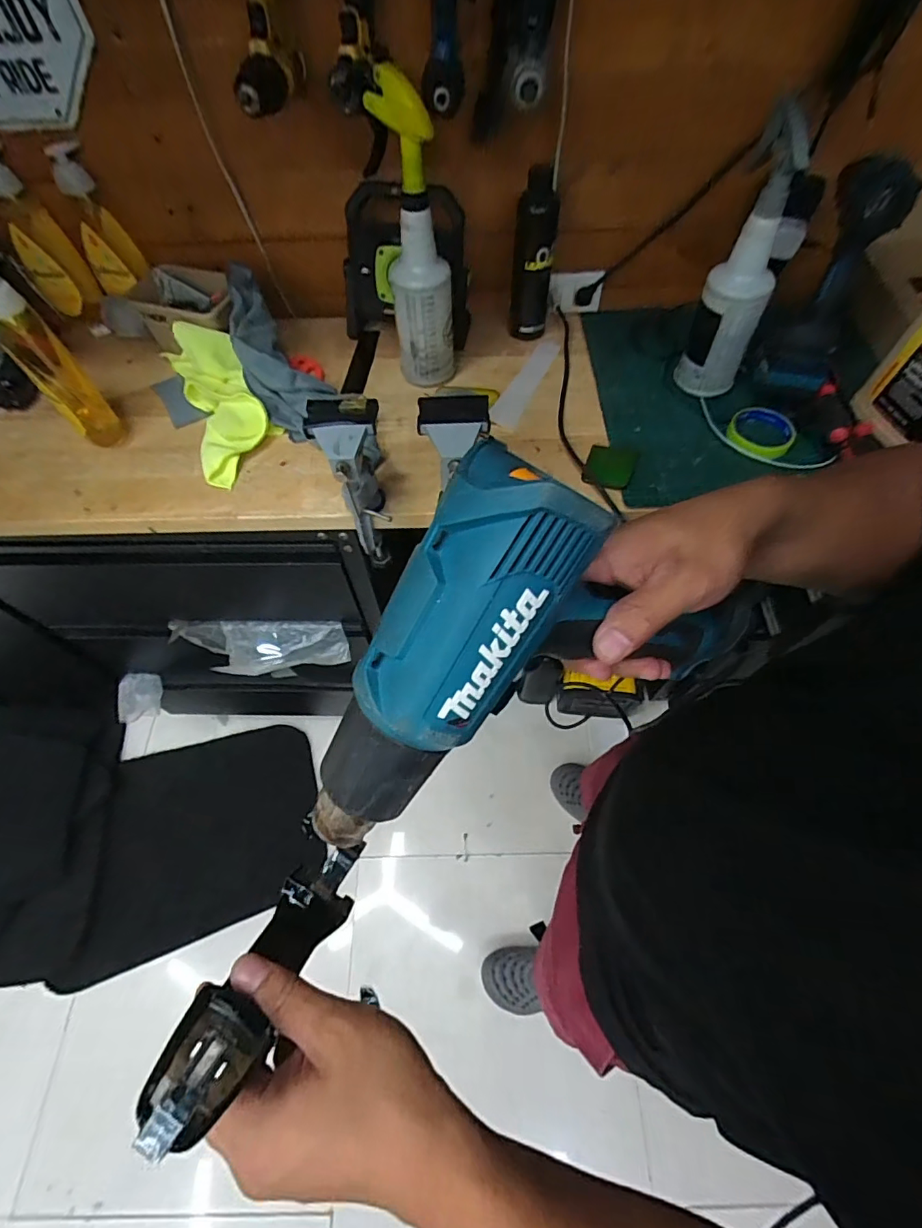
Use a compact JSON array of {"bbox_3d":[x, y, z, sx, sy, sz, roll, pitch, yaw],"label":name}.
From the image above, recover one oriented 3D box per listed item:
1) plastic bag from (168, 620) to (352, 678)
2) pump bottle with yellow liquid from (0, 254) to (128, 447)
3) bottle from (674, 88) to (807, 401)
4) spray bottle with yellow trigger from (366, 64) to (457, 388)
[{"bbox_3d":[-0.378,0.064,0.959,0.324,0.107,0.025,-1,10,3],"label":"plastic bag"},{"bbox_3d":[-0.540,-0.329,0.668,0.055,0.222,0.063,36,68,20],"label":"pump bottle with yellow liquid"},{"bbox_3d":[0.366,-0.455,0.673,0.098,0.295,0.119,17,62,11],"label":"bottle"},{"bbox_3d":[-0.059,-0.488,0.687,0.087,0.324,0.097,-13,61,-6],"label":"spray bottle with yellow trigger"}]

